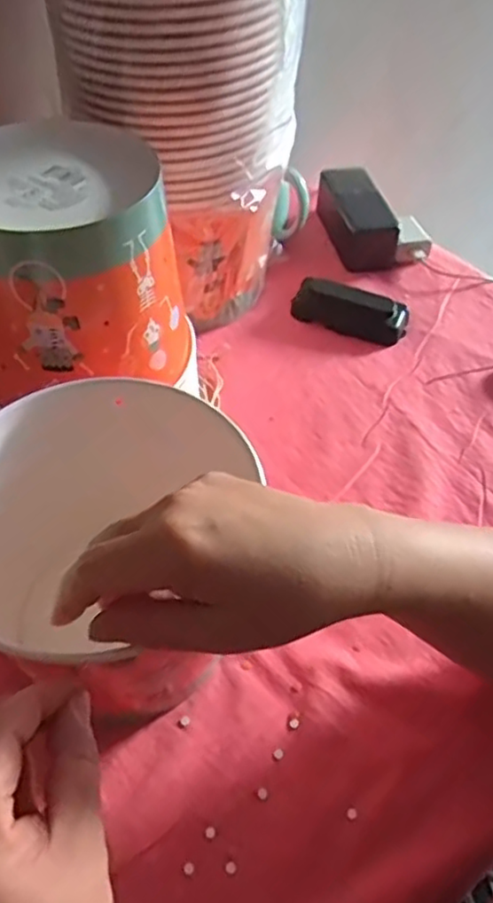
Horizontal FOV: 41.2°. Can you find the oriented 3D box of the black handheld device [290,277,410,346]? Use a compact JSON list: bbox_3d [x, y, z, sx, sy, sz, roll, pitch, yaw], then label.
[{"bbox_3d":[0.097,-0.133,0.616,0.106,0.025,0.039,17,50,11],"label":"black handheld device"}]

